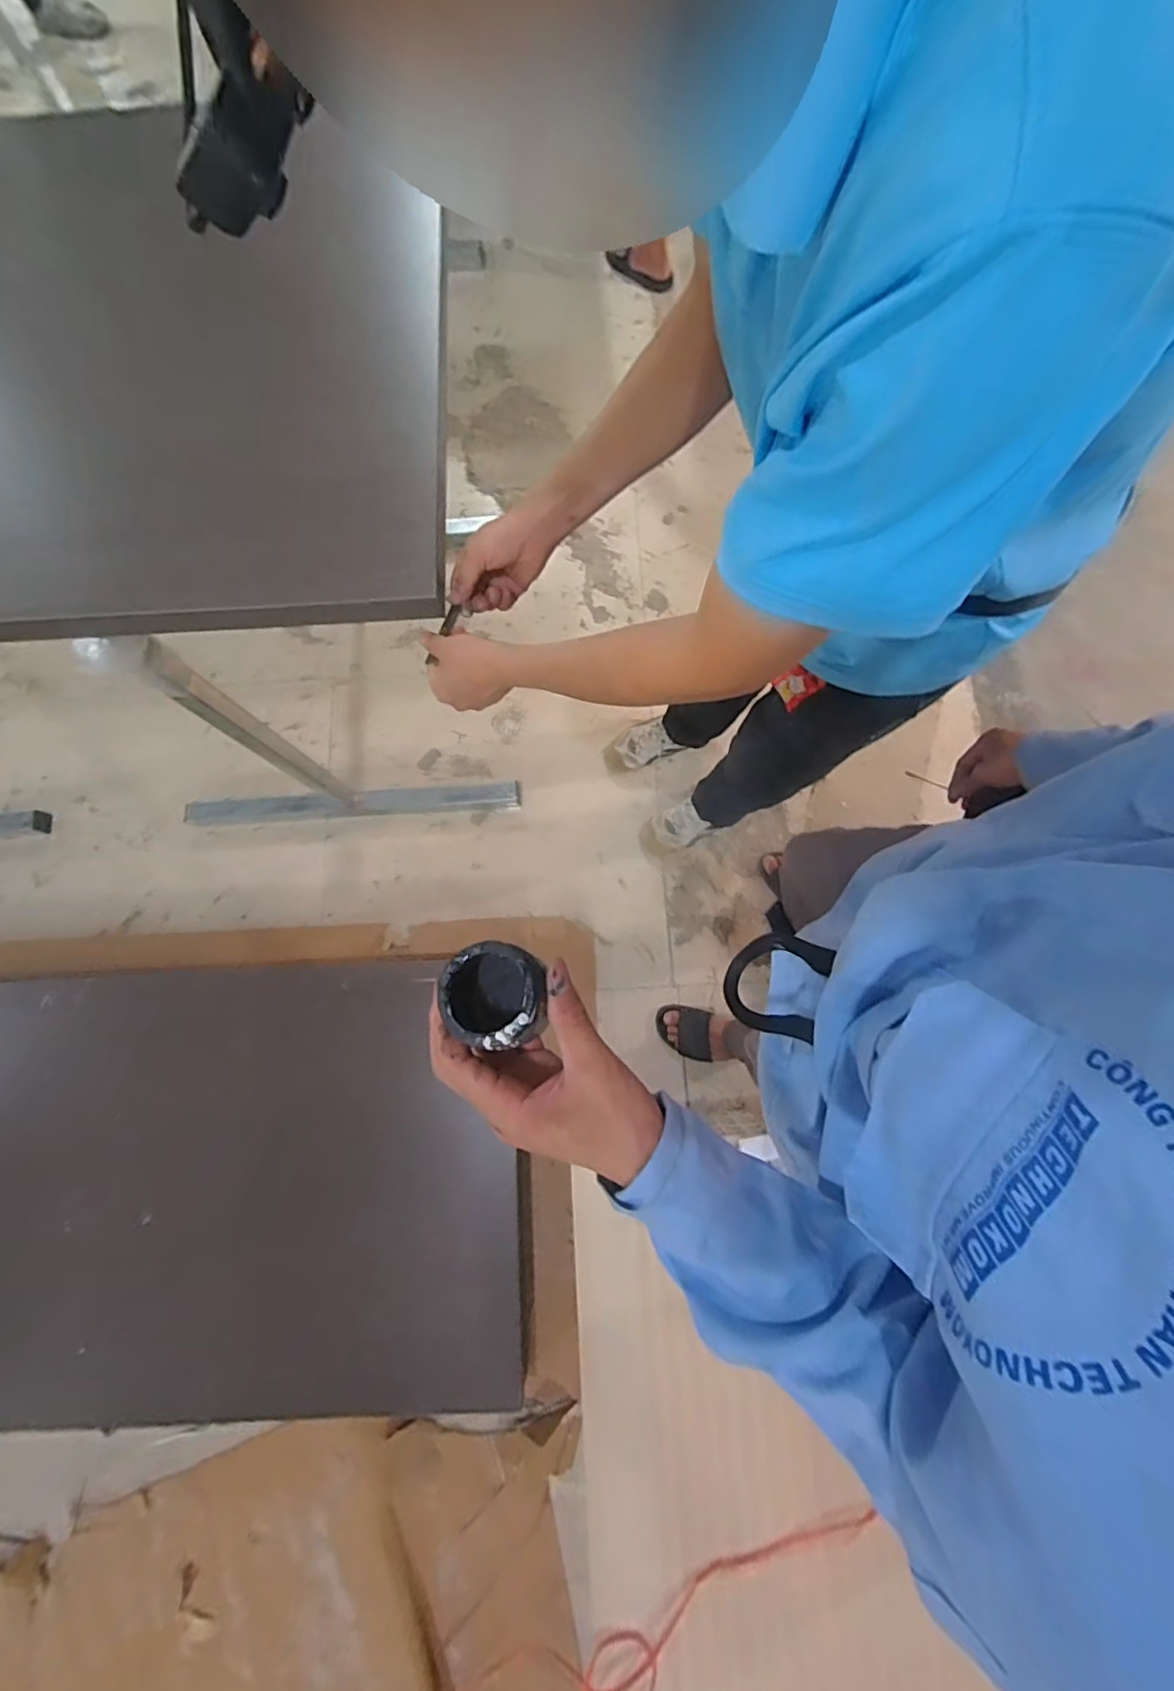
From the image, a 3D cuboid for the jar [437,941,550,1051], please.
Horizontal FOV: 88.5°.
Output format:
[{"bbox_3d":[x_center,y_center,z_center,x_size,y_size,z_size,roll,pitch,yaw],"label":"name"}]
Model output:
[{"bbox_3d":[-0.050,0.082,0.338,0.054,0.049,0.051,0,78,1],"label":"jar"}]

